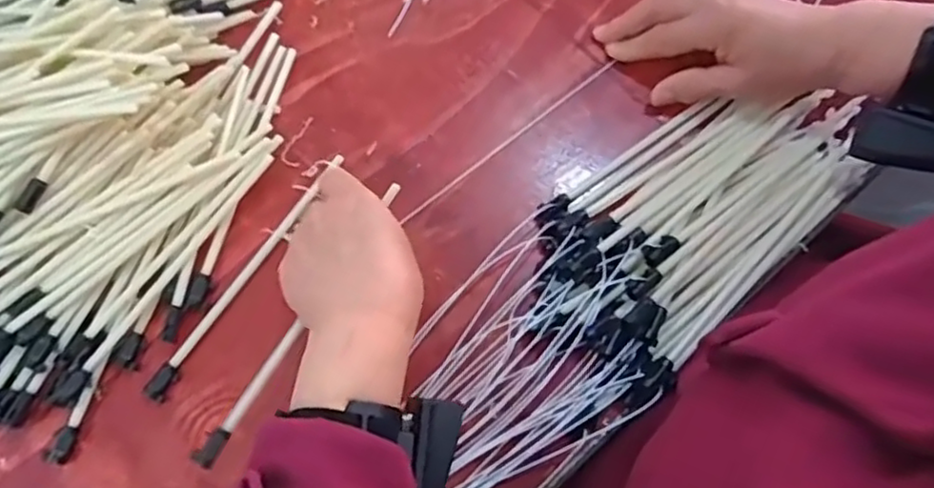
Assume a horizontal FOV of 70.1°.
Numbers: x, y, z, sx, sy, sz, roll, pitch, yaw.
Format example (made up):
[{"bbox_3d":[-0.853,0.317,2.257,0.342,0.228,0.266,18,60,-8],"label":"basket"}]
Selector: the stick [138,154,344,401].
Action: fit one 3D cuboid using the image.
[{"bbox_3d":[-0.146,0.018,0.450,0.012,0.011,0.199,32,75,9],"label":"stick"}]

